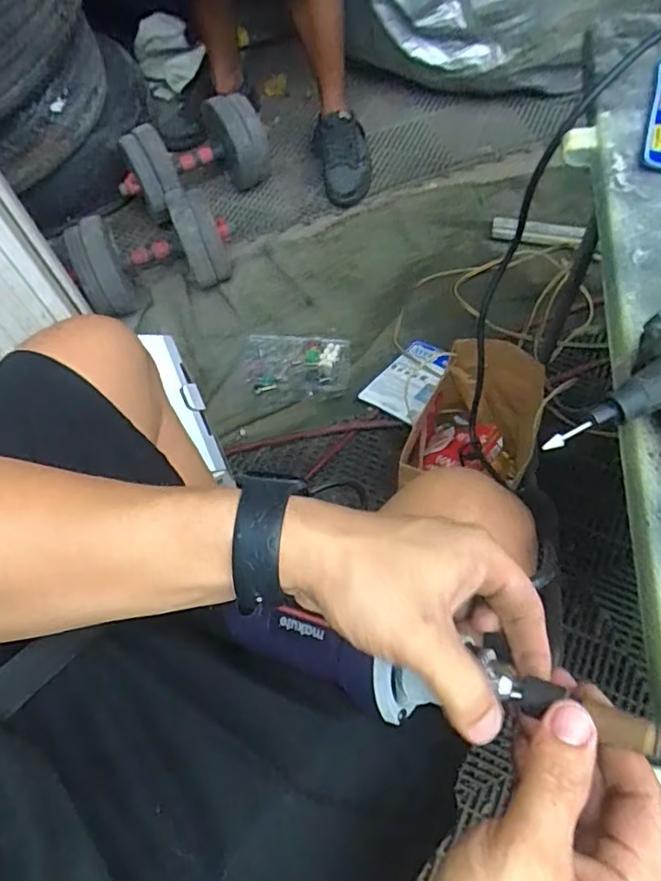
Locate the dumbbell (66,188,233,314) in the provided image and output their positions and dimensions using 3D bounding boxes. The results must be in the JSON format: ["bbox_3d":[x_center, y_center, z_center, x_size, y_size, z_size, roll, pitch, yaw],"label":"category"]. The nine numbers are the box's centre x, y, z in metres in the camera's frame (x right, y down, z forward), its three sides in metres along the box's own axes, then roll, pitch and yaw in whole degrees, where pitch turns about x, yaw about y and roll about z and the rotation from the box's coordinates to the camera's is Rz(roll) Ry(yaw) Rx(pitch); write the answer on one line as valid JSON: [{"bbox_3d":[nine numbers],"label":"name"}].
[{"bbox_3d":[-0.348,-0.375,1.150,0.300,0.172,0.169,-18,63,-4],"label":"dumbbell"}]

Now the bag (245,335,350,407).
[{"bbox_3d":[-0.063,-0.145,1.102,0.194,0.030,0.144,0,62,4],"label":"bag"}]

